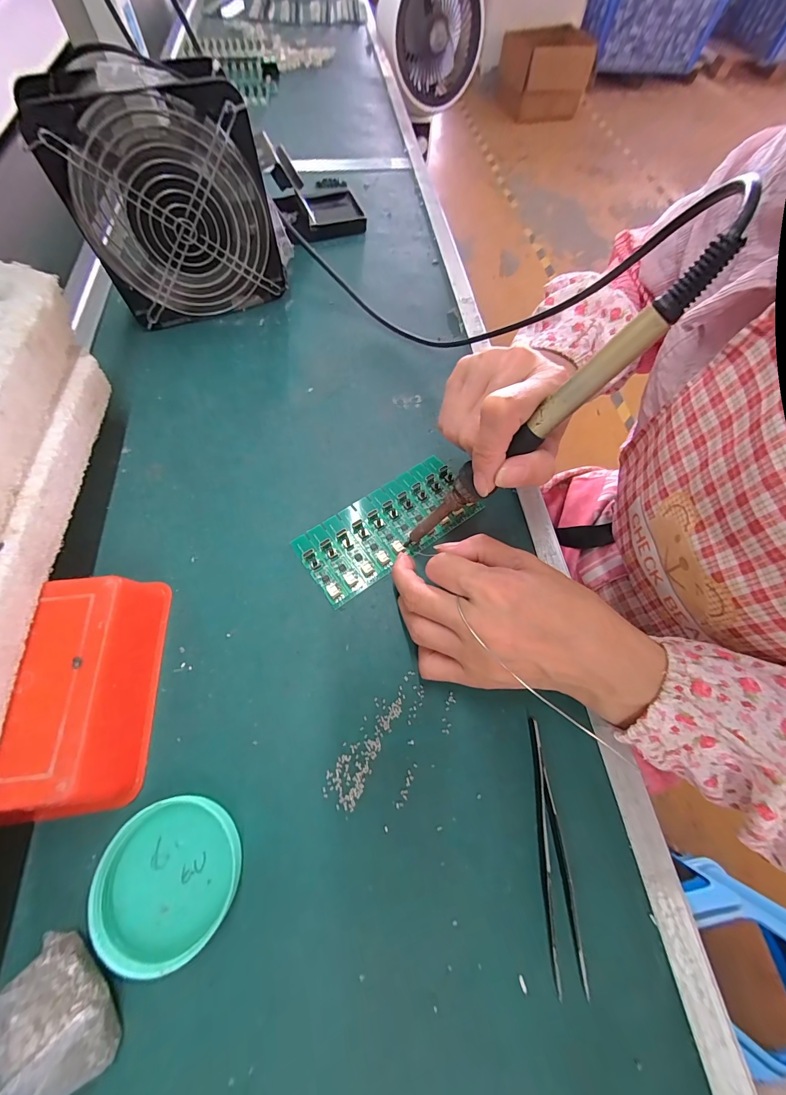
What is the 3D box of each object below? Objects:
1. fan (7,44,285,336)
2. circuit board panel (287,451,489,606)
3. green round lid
[{"bbox_3d":[-0.187,-0.294,0.319,0.151,0.154,0.059,-18,67,-11],"label":"fan"},{"bbox_3d":[-0.003,-0.018,0.278,0.137,0.007,0.066,-36,72,-16],"label":"circuit board panel"},{"bbox_3d":[-0.114,0.166,0.185,0.066,0.014,0.064,1,65,-3],"label":"green round lid"}]

